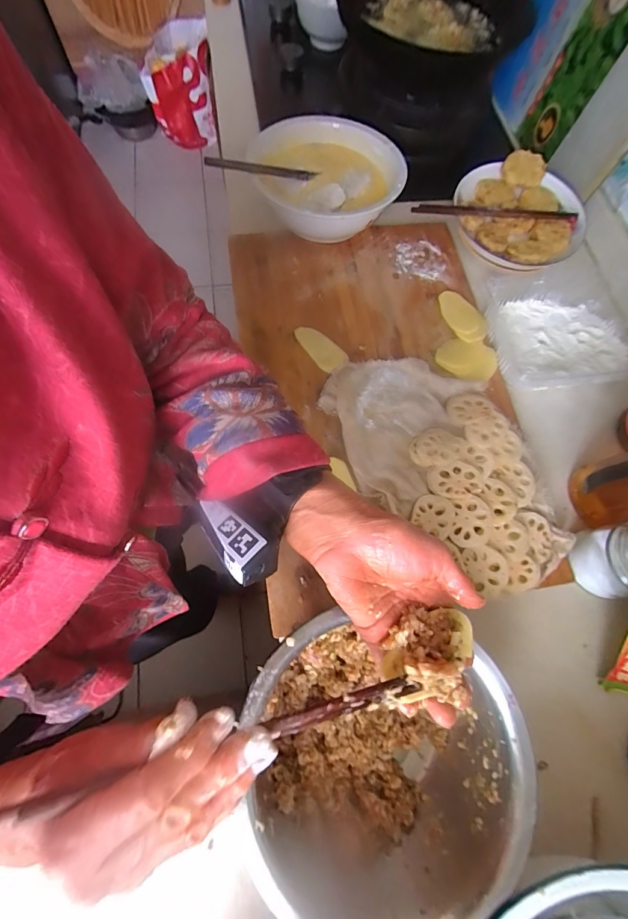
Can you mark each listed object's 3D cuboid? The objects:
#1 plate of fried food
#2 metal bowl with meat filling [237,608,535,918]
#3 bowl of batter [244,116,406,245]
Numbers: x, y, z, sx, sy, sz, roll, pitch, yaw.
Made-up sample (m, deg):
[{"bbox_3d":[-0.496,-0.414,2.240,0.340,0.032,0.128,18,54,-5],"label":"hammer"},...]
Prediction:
[{"bbox_3d":[0.323,-0.390,0.586,0.201,0.044,0.210,1,71,-4],"label":"plate of fried food"},{"bbox_3d":[0.052,0.259,0.344,0.214,0.123,0.218,14,71,1],"label":"metal bowl with meat filling"},{"bbox_3d":[0.014,-0.432,0.567,0.221,0.076,0.262,2,71,-3],"label":"bowl of batter"}]

